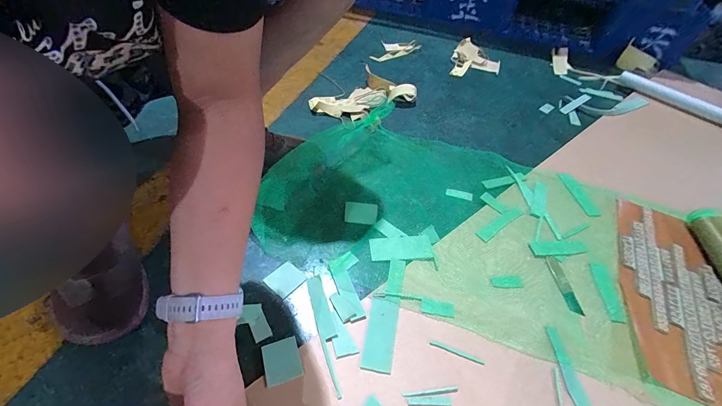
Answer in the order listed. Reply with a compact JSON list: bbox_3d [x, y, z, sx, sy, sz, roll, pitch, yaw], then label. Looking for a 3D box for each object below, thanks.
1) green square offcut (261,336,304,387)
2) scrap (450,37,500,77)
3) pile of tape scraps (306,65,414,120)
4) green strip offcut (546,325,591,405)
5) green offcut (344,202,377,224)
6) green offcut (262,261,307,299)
[{"bbox_3d":[-0.095,0.190,0.400,0.042,0.004,0.047,-12,58,-18],"label":"green square offcut"},{"bbox_3d":[0.314,-0.405,0.957,0.146,0.025,0.144,4,63,-7],"label":"scrap"},{"bbox_3d":[-0.003,-0.250,0.786,0.220,0.034,0.153,-32,57,-28],"label":"pile of tape scraps"},{"bbox_3d":[0.257,0.212,0.409,0.020,0.011,0.117,0,48,-4],"label":"green strip offcut"},{"bbox_3d":[0.000,0.017,0.566,0.054,0.006,0.043,3,48,-2],"label":"green offcut"},{"bbox_3d":[-0.109,0.110,0.478,0.043,0.004,0.045,35,55,25],"label":"green offcut"}]

